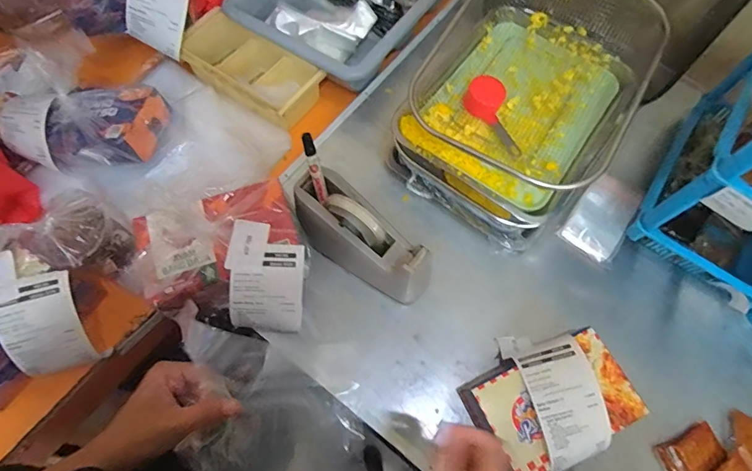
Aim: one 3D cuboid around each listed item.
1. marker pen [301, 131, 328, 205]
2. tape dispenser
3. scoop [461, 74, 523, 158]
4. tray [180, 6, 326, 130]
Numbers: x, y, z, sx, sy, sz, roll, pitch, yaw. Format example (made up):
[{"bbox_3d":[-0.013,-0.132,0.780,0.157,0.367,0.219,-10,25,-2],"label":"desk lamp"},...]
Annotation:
[{"bbox_3d":[-0.076,-0.083,0.529,0.015,0.097,0.016,-16,25,-8],"label":"marker pen"},{"bbox_3d":[-0.014,0.002,0.543,0.209,0.094,0.085,42,71,-1],"label":"tape dispenser"},{"bbox_3d":[0.175,-0.171,0.620,0.055,0.026,0.128,-25,84,-12],"label":"scoop"},{"bbox_3d":[-0.199,-0.272,0.694,0.227,0.052,0.104,32,70,11],"label":"tray"}]

